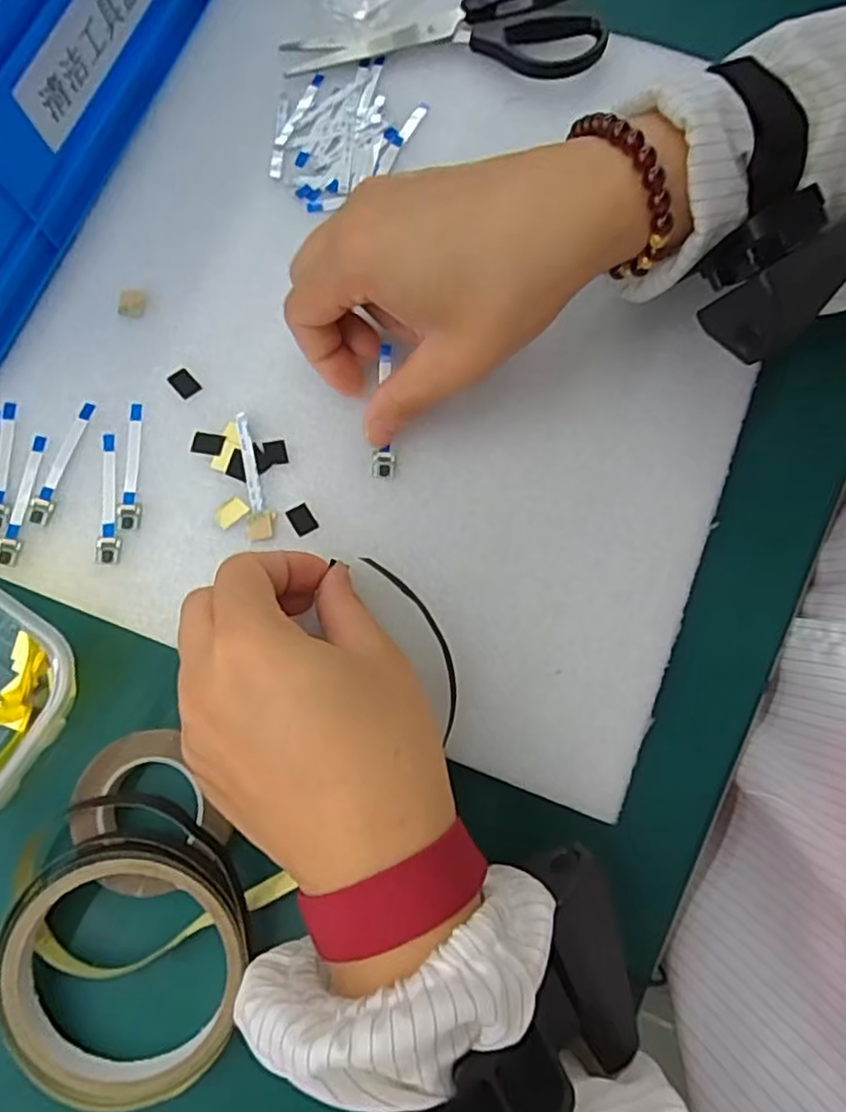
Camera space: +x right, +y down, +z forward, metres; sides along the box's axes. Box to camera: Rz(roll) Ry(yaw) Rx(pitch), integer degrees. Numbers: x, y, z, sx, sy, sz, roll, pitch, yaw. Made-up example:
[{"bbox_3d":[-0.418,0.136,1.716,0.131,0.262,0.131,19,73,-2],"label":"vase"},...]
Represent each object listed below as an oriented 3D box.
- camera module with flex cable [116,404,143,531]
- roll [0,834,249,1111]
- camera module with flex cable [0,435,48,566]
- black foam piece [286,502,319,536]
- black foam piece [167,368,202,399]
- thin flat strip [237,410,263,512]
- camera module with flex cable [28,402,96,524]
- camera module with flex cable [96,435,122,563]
[{"bbox_3d":[-0.130,-0.041,0.293,0.010,0.004,0.059,1,77,-1],"label":"camera module with flex cable"},{"bbox_3d":[-0.113,0.157,0.249,0.089,0.028,0.094,0,77,-1],"label":"roll"},{"bbox_3d":[-0.177,-0.025,0.288,0.009,0.004,0.059,11,77,1],"label":"camera module with flex cable"},{"bbox_3d":[-0.054,-0.017,0.287,0.010,0.004,0.014,-31,79,-8],"label":"black foam piece"},{"bbox_3d":[-0.111,-0.080,0.301,0.010,0.004,0.015,-42,81,-10],"label":"black foam piece"},{"bbox_3d":[-0.078,-0.043,0.293,0.006,0.004,0.047,-11,77,-4],"label":"thin flat strip"},{"bbox_3d":[-0.162,-0.043,0.292,0.009,0.004,0.059,17,77,3],"label":"camera module with flex cable"},{"bbox_3d":[-0.139,-0.027,0.290,0.010,0.004,0.060,-3,77,-2],"label":"camera module with flex cable"}]

